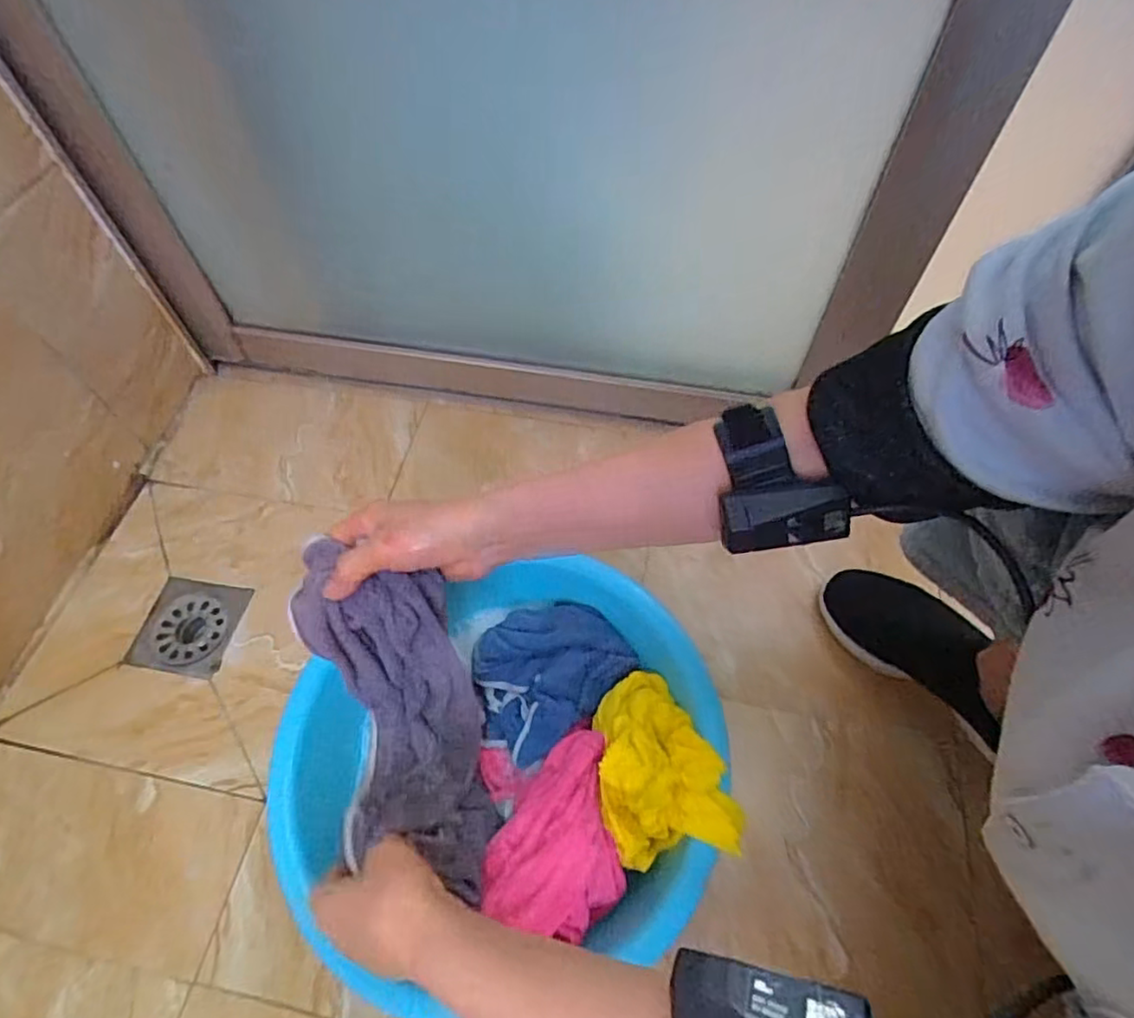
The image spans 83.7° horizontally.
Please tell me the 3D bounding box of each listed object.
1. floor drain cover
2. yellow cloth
[{"bbox_3d":[-0.394,0.122,0.662,0.099,0.007,0.099,8,59,5],"label":"floor drain cover"},{"bbox_3d":[0.068,0.189,0.486,0.092,0.064,0.138,-8,59,-4],"label":"yellow cloth"}]

